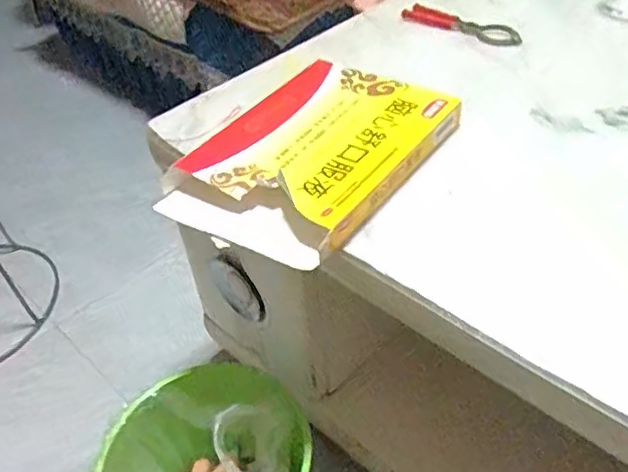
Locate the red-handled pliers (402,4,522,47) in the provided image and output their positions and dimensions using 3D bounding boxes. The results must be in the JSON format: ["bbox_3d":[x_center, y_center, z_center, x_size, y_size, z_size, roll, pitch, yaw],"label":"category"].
[{"bbox_3d":[0.195,-0.280,0.787,0.162,0.013,0.046,26,51,32],"label":"red-handled pliers"}]

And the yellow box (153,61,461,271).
[{"bbox_3d":[-0.001,-0.083,0.579,0.183,0.032,0.257,25,50,31],"label":"yellow box"}]

